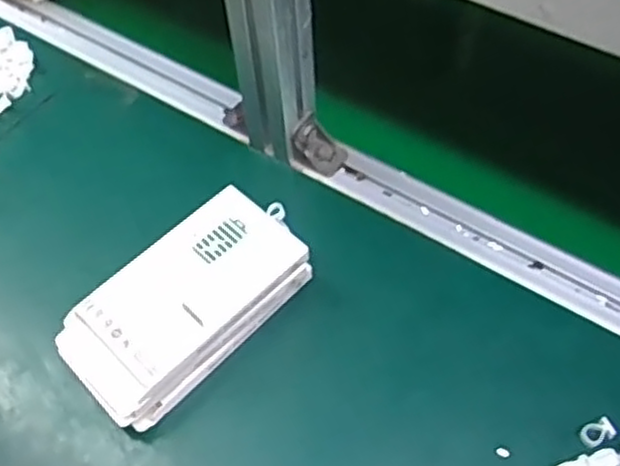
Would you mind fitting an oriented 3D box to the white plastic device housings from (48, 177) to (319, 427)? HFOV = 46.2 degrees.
[{"bbox_3d":[-0.079,0.046,0.480,0.163,0.045,0.080,-39,63,-23],"label":"white plastic device housings"}]

